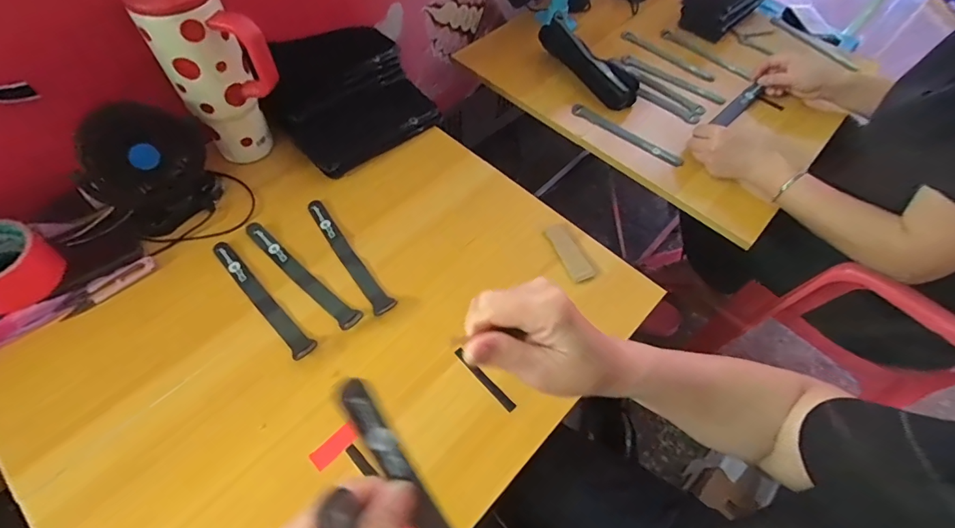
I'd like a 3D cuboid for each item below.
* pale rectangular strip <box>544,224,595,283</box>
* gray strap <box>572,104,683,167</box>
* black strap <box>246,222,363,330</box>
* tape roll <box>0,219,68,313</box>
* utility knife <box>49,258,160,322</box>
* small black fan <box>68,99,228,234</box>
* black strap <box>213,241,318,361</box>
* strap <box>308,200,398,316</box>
[{"bbox_3d":[0.114,-0.016,0.541,0.030,0.011,0.086,-18,61,-14],"label":"pale rectangular strip"},{"bbox_3d":[0.239,-0.212,0.715,0.197,0.010,0.025,37,63,18],"label":"gray strap"},{"bbox_3d":[-0.203,0.009,0.509,0.187,0.008,0.023,39,64,19],"label":"black strap"},{"bbox_3d":[-0.492,0.003,0.453,0.081,0.055,0.084,1,58,-2],"label":"tape roll"},{"bbox_3d":[-0.410,0.025,0.490,0.030,0.008,0.098,39,64,19],"label":"utility knife"},{"bbox_3d":[-0.368,-0.114,0.498,0.125,0.131,0.069,-39,67,-23],"label":"small black fan"},{"bbox_3d":[-0.244,0.036,0.493,0.186,0.005,0.023,40,64,20],"label":"black strap"},{"bbox_3d":[-0.155,-0.012,0.525,0.023,0.006,0.183,-32,65,-21],"label":"strap"}]

